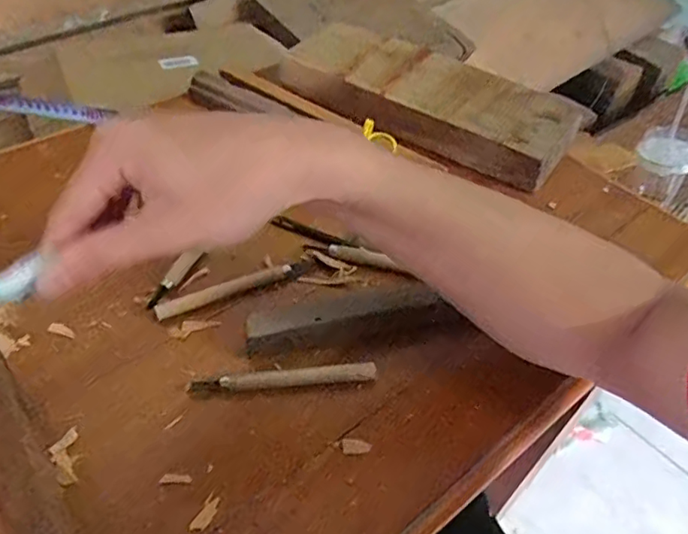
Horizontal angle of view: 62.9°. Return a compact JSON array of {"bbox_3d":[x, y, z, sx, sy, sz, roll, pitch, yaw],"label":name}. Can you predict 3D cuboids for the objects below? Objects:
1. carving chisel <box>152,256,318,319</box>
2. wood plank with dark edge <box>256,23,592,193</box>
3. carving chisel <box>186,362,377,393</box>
[{"bbox_3d":[-0.082,0.015,0.441,0.127,0.006,0.013,-18,50,-19],"label":"carving chisel"},{"bbox_3d":[0.084,-0.188,0.613,0.336,0.047,0.119,27,50,20],"label":"wood plank with dark edge"},{"bbox_3d":[-0.041,0.075,0.379,0.124,0.009,0.010,-2,47,-6],"label":"carving chisel"}]

